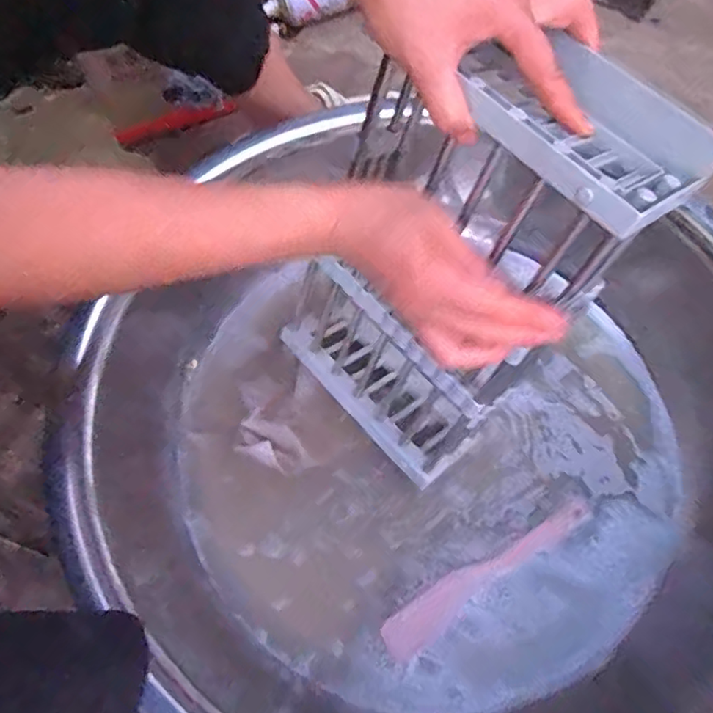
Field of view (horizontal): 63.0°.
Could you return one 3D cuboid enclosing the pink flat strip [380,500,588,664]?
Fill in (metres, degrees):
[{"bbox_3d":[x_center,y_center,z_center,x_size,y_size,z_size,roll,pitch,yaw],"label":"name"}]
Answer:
[{"bbox_3d":[0.119,0.194,0.529,0.222,0.005,0.034,-32,68,-14],"label":"pink flat strip"}]

